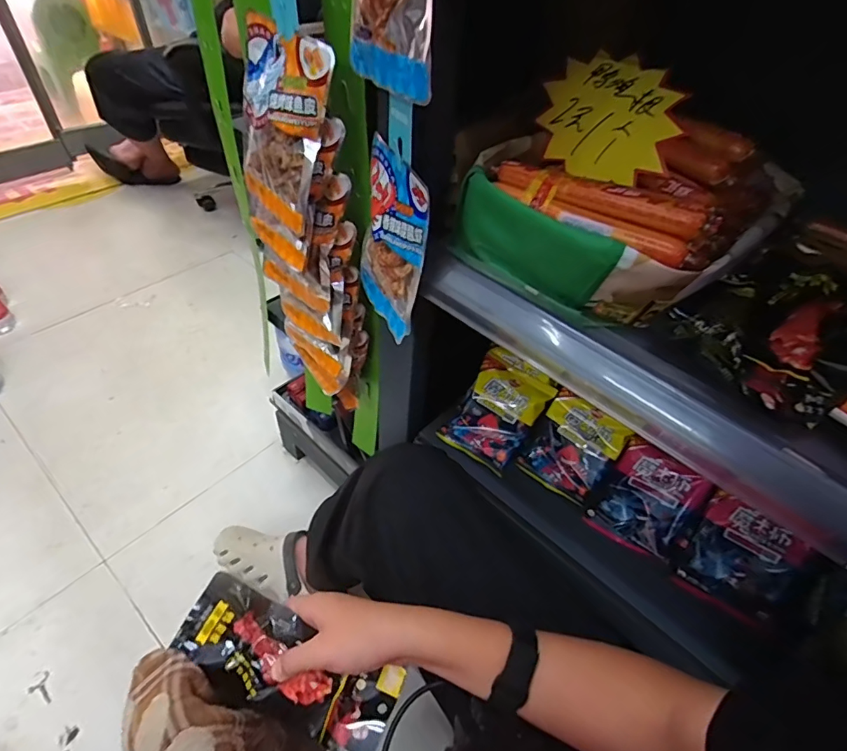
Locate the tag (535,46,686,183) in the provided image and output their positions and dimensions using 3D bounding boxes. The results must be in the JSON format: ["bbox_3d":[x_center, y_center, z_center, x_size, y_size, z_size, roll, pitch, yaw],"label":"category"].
[{"bbox_3d":[0.160,-0.224,0.416,0.013,0.094,0.128,-3,36,-49],"label":"tag"}]

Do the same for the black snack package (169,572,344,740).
[{"bbox_3d":[-0.142,0.246,0.427,0.146,0.014,0.079,28,71,3],"label":"black snack package"}]

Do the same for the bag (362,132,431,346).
[{"bbox_3d":[-0.031,-0.122,0.456,0.030,0.161,0.099,-15,49,-18],"label":"bag"}]

